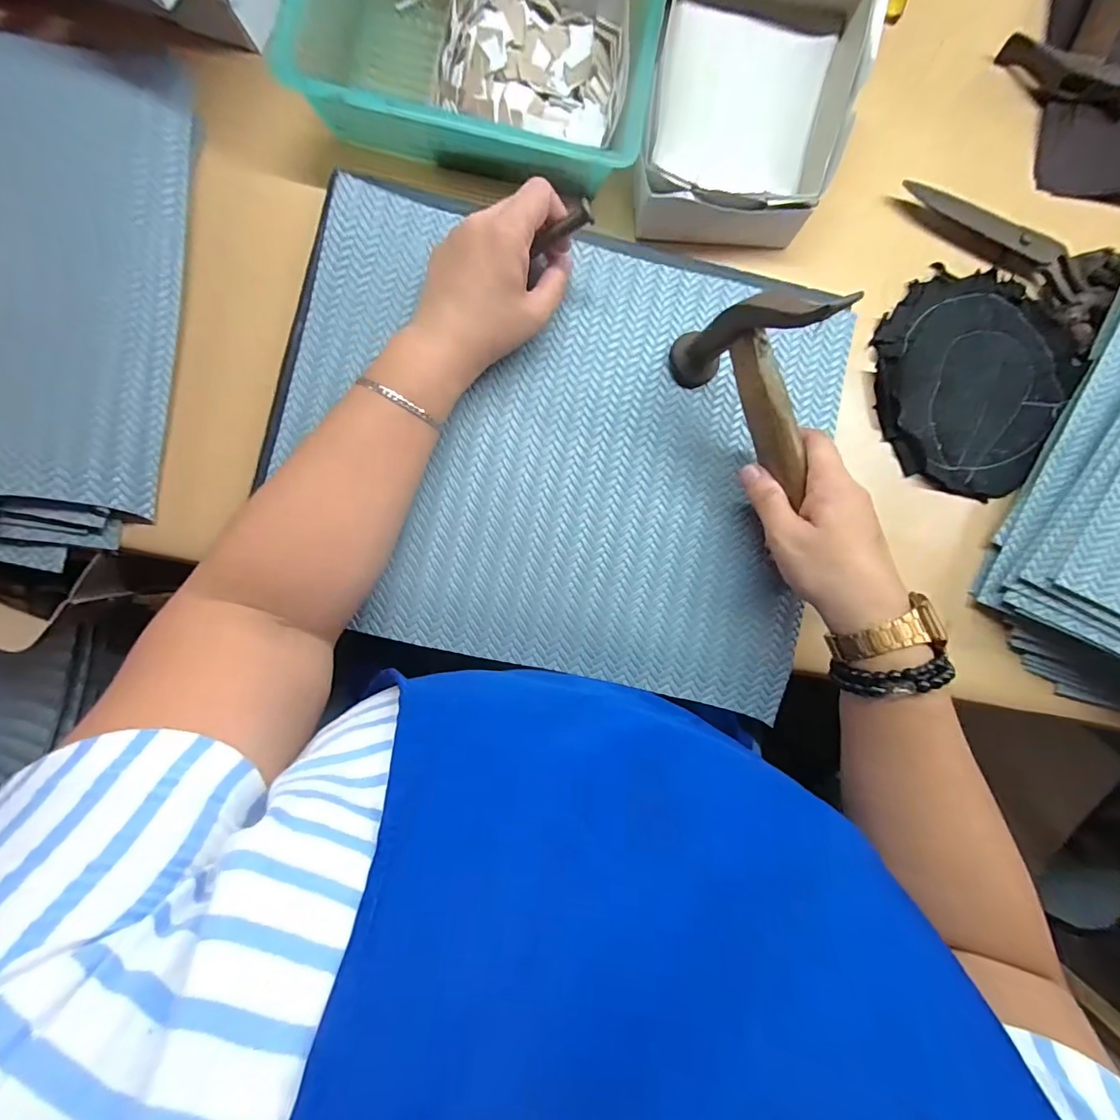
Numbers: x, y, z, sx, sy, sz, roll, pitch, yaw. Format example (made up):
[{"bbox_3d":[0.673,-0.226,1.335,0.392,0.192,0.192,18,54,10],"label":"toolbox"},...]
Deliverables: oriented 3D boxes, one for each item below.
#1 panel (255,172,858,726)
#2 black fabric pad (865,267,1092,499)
[{"bbox_3d":[0.001,-0.079,0.348,0.392,0.014,0.313,13,86,-5],"label":"panel"},{"bbox_3d":[0.339,-0.151,0.396,0.157,0.018,0.177,29,84,-3],"label":"black fabric pad"}]

